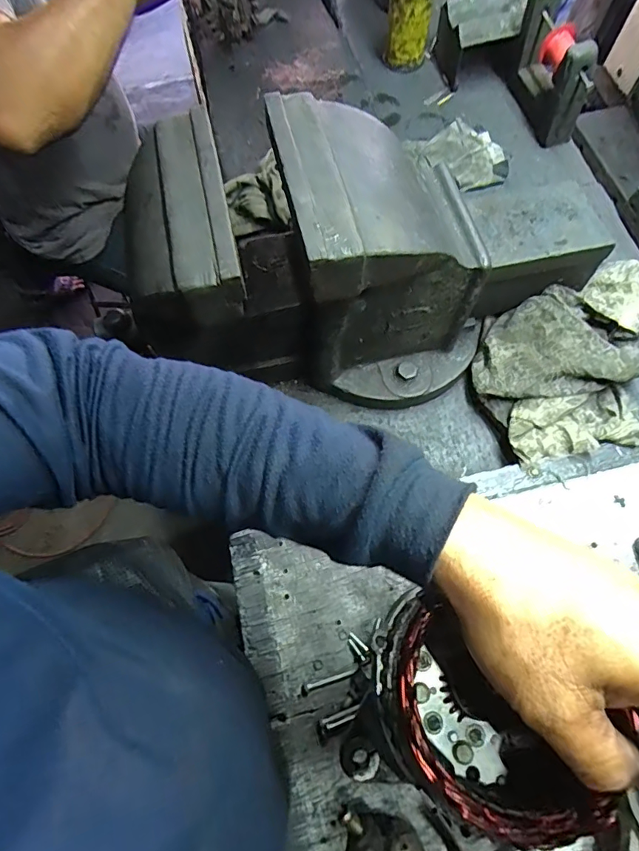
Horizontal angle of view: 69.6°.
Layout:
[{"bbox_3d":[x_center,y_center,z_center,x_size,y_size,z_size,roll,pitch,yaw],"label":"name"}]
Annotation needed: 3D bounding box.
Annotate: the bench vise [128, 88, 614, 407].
[{"bbox_3d":[0.075,-0.172,0.497,0.478,0.255,0.203,-7,67,0],"label":"bench vise"}]

